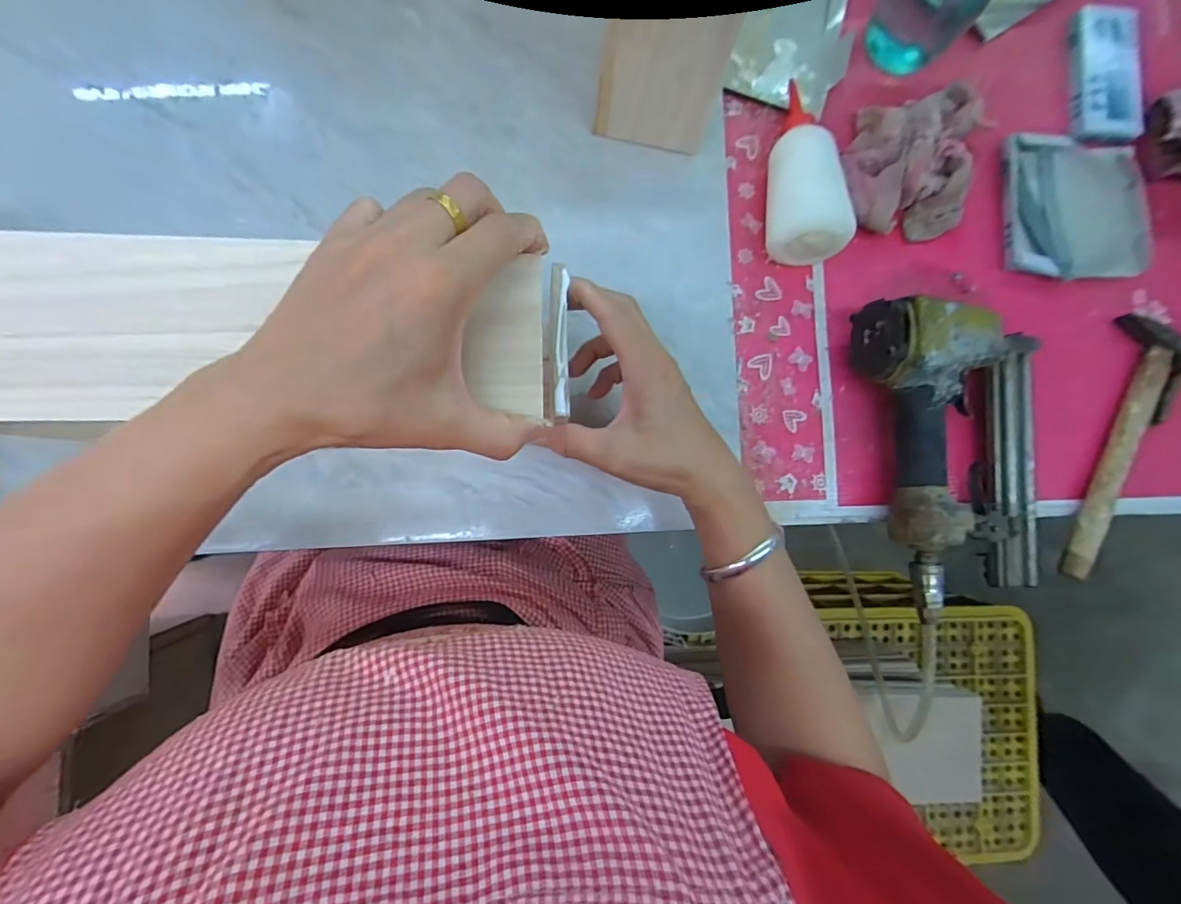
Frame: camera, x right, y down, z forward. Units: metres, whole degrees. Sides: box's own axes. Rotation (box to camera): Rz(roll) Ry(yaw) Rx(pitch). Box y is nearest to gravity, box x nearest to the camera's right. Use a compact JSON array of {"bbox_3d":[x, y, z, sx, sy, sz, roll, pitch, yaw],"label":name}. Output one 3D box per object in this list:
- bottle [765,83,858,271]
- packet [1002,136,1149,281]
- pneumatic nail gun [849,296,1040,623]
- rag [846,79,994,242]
[{"bbox_3d":[0.173,-0.238,0.422,0.058,0.054,0.162,0,86,-7],"label":"bottle"},{"bbox_3d":[0.440,-0.224,0.462,0.122,0.030,0.130,-2,86,-7],"label":"packet"},{"bbox_3d":[0.298,0.000,0.413,0.142,0.067,0.237,-5,87,-7],"label":"pneumatic nail gun"},{"bbox_3d":[0.286,-0.261,0.444,0.111,0.035,0.143,5,85,-7],"label":"rag"}]

